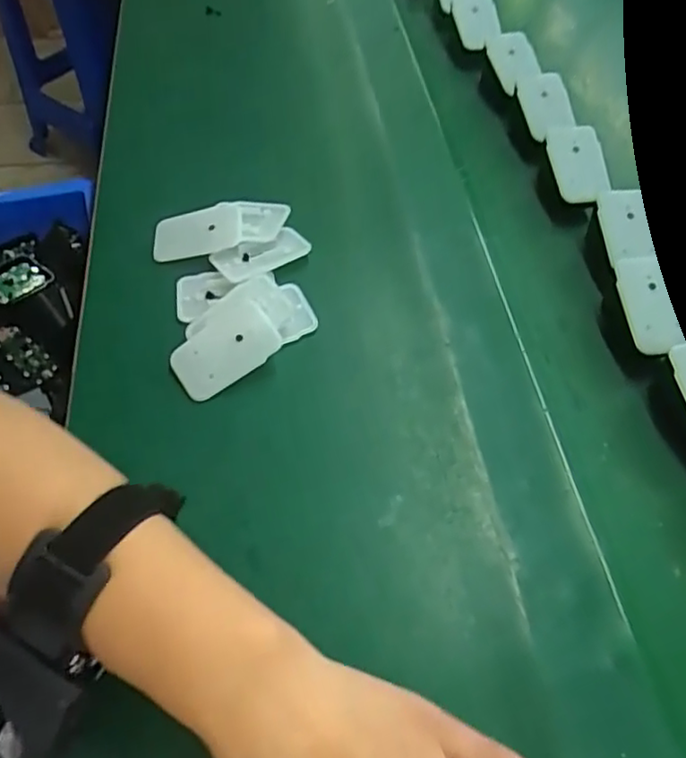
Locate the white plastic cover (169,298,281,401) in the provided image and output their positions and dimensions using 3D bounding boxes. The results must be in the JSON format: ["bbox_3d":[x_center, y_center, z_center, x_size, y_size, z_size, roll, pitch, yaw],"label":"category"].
[{"bbox_3d":[-0.079,-0.019,0.411,0.069,0.007,0.044,-36,74,-3],"label":"white plastic cover"}]

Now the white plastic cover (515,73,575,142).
[{"bbox_3d":[0.169,-0.228,0.522,0.039,0.010,0.073,-8,62,5],"label":"white plastic cover"}]

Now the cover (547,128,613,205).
[{"bbox_3d":[0.182,-0.167,0.485,0.038,0.006,0.073,-6,65,5],"label":"cover"}]

